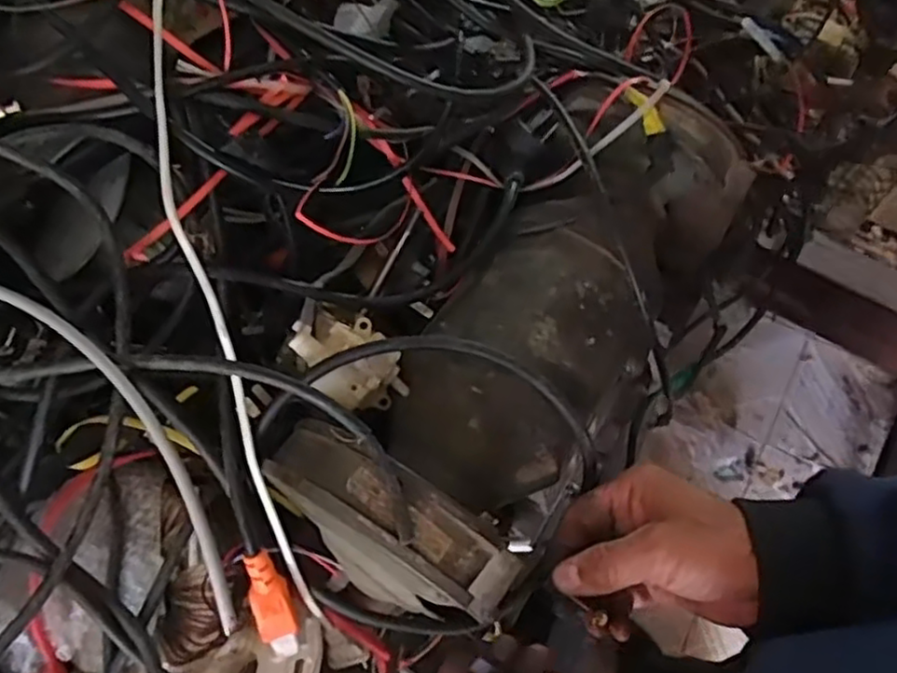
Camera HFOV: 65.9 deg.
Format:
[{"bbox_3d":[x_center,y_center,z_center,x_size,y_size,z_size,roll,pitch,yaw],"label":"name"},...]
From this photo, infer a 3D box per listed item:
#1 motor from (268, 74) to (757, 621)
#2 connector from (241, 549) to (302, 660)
[{"bbox_3d":[0.062,0.000,0.454,0.148,0.129,0.364,35,68,14],"label":"motor"},{"bbox_3d":[-0.101,0.157,0.401,0.022,0.013,0.071,-15,104,-9],"label":"connector"}]

